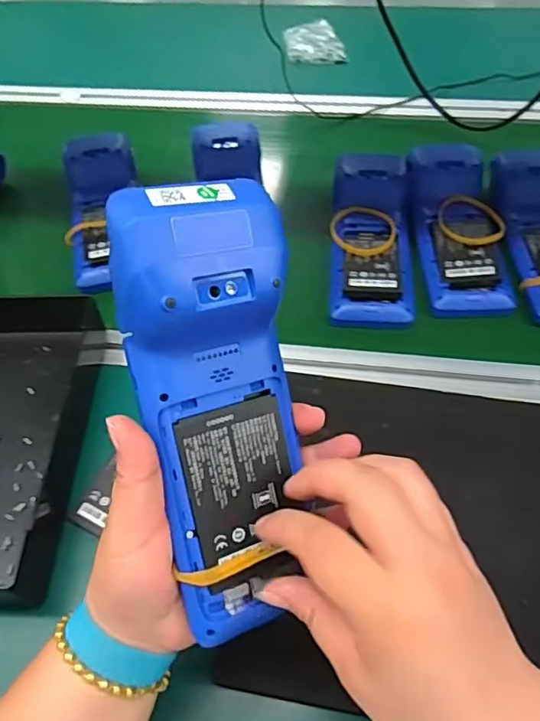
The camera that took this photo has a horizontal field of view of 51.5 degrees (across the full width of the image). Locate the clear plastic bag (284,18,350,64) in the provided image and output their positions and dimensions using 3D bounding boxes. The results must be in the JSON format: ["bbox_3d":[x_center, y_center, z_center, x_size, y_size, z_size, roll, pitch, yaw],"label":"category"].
[{"bbox_3d":[0.069,-0.490,0.869,0.089,0.024,0.082,-3,55,1],"label":"clear plastic bag"}]

